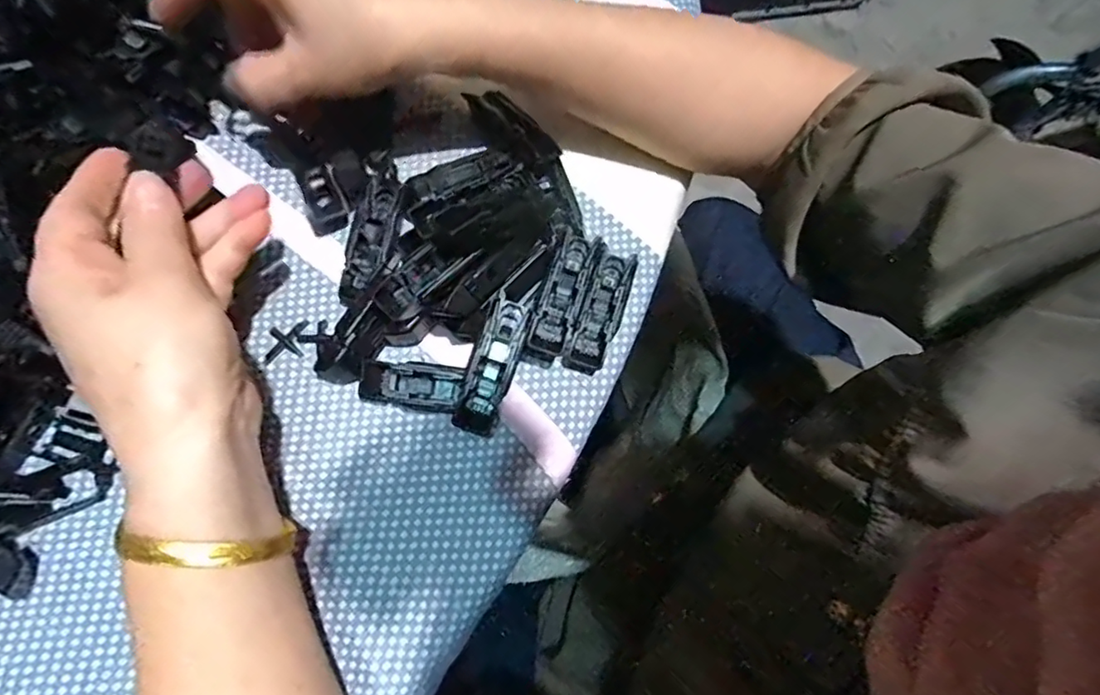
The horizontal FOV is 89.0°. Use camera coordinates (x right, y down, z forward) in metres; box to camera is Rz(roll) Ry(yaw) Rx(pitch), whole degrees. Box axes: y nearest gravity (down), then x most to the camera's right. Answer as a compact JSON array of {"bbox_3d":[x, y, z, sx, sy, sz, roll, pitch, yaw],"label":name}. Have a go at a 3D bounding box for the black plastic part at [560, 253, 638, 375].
[{"bbox_3d":[0.027,-0.018,0.292,0.020,0.015,0.065,25,77,2],"label":"black plastic part"}]

